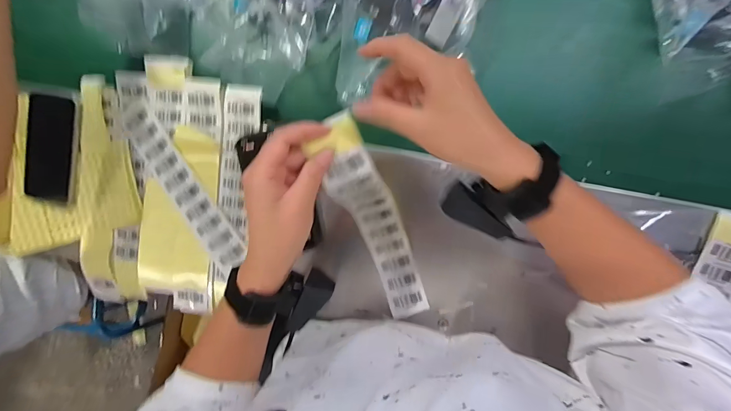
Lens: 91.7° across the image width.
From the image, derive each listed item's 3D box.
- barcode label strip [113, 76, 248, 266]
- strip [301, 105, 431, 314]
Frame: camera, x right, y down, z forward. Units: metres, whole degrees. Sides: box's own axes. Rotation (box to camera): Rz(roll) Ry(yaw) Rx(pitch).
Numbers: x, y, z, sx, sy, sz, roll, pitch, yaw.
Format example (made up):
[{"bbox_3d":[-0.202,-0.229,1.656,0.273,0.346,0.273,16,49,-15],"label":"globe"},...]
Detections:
[{"bbox_3d":[-0.264,-0.045,0.497,0.062,0.011,0.299,-30,92,9],"label":"barcode label strip"},{"bbox_3d":[0.016,0.028,0.401,0.054,0.076,0.251,-19,134,6],"label":"strip"}]

